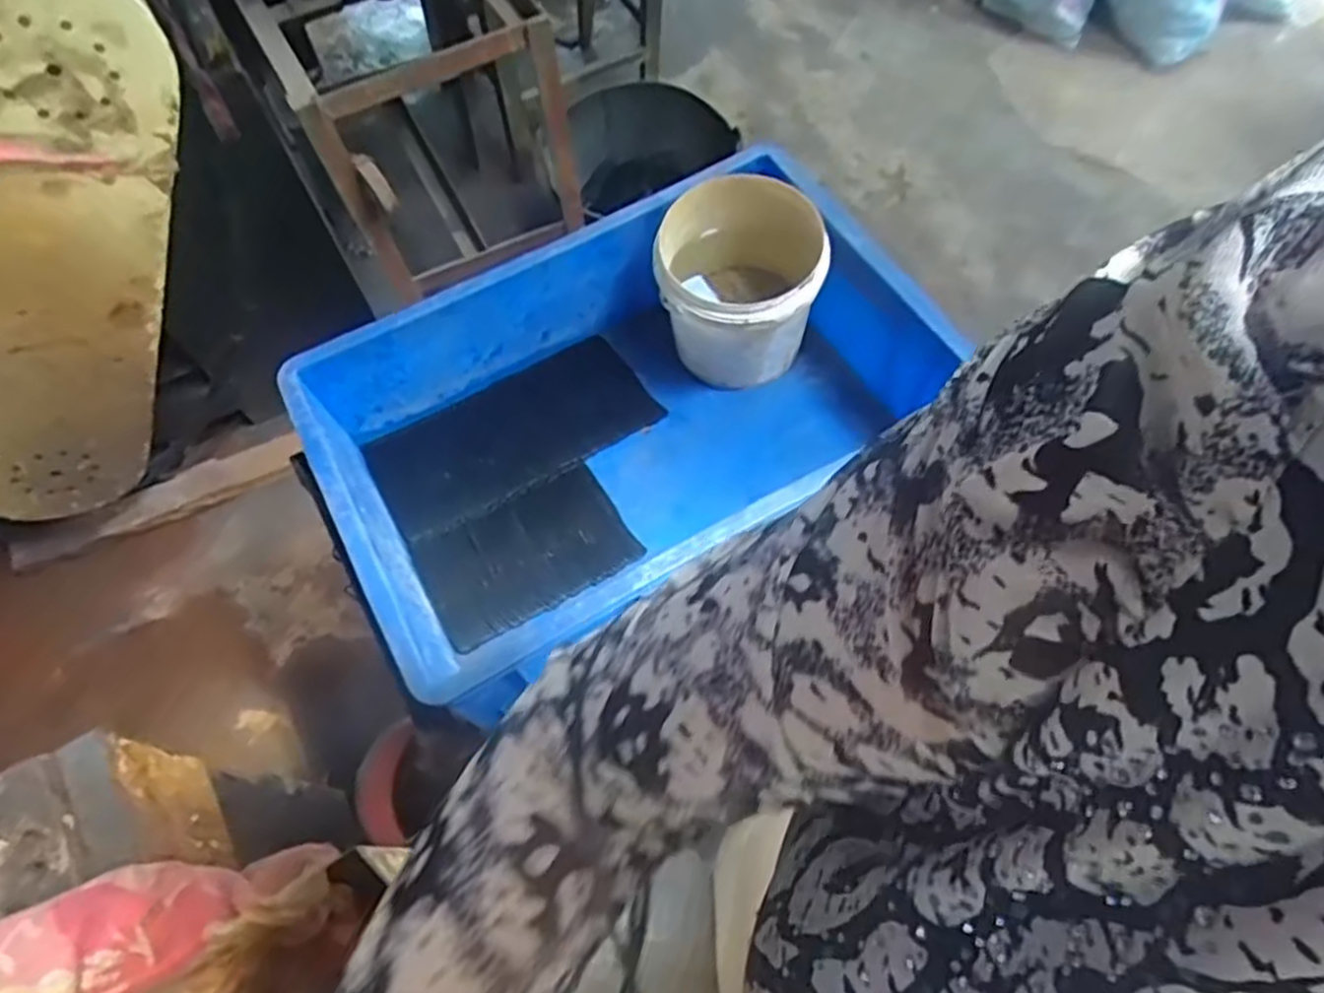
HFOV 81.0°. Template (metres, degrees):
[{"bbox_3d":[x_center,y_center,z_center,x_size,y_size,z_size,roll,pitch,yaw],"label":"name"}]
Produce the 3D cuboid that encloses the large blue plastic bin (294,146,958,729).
[{"bbox_3d":[-0.031,-0.071,0.734,0.517,0.188,0.340,-30,69,-12],"label":"large blue plastic bin"}]

